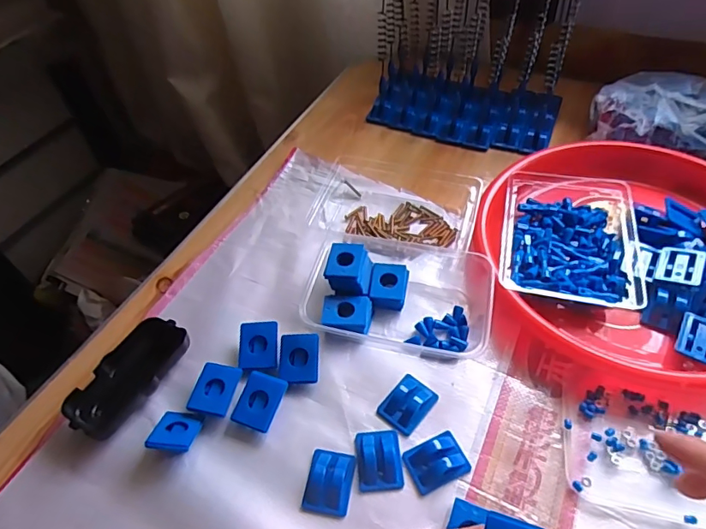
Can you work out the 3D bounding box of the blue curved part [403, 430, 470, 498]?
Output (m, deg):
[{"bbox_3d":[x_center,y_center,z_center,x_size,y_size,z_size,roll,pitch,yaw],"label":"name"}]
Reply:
[{"bbox_3d":[0.064,0.149,0.372,0.044,0.014,0.033,-22,53,-14],"label":"blue curved part"}]

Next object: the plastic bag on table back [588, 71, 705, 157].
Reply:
[{"bbox_3d":[0.403,-0.170,0.577,0.232,0.059,0.111,7,52,10],"label":"plastic bag on table back"}]

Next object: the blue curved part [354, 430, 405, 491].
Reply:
[{"bbox_3d":[0.020,0.149,0.376,0.034,0.012,0.044,-5,50,0],"label":"blue curved part"}]

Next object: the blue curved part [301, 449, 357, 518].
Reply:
[{"bbox_3d":[-0.018,0.161,0.366,0.034,0.013,0.044,7,52,10],"label":"blue curved part"}]

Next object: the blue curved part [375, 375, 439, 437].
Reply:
[{"bbox_3d":[0.045,0.115,0.404,0.035,0.008,0.045,32,60,26],"label":"blue curved part"}]

